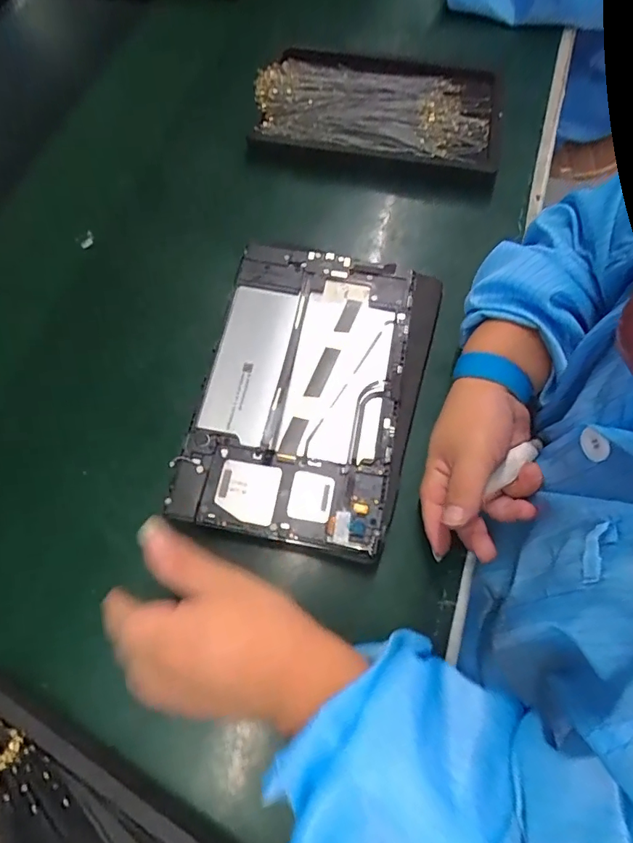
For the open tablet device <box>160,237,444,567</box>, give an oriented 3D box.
[{"bbox_3d":[-0.005,-0.029,0.374,0.160,0.018,0.237,14,69,4],"label":"open tablet device"}]

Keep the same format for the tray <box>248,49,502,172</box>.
[{"bbox_3d":[0.059,-0.302,0.483,0.240,0.029,0.134,4,69,1],"label":"tray"}]

